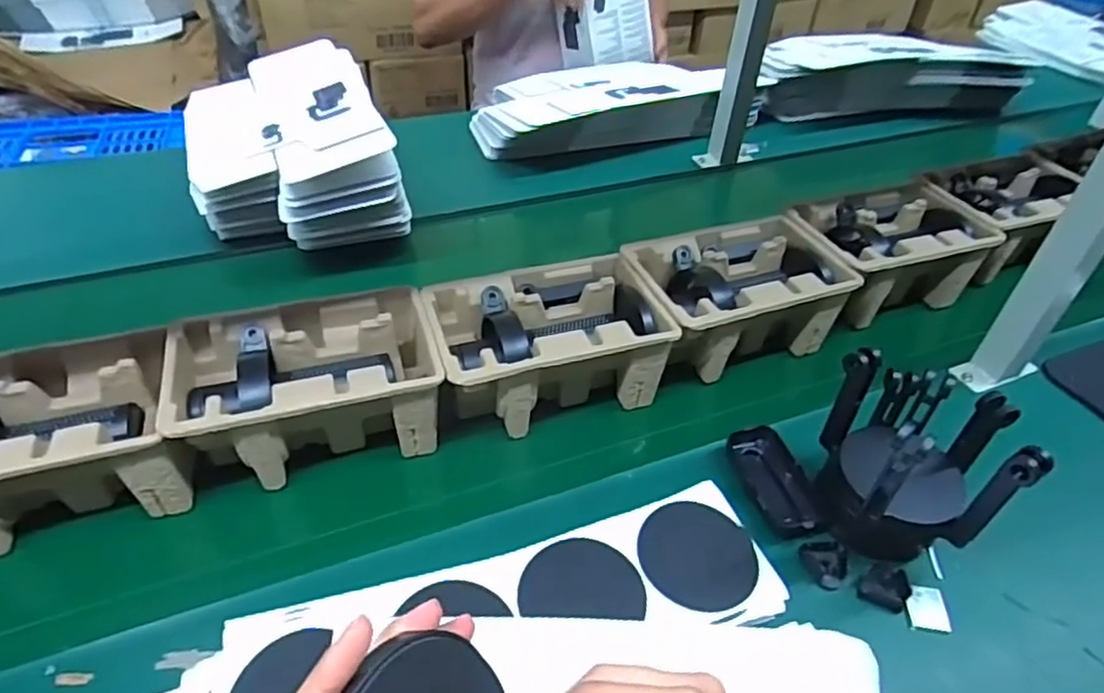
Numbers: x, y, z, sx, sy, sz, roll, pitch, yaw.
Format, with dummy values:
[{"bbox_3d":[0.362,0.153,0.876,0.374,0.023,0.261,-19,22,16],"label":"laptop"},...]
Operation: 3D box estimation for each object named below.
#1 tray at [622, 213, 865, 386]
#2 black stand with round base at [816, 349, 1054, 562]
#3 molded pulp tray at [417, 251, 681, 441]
[{"bbox_3d":[0.197,-0.051,0.748,0.227,0.101,0.150,-13,42,-18],"label":"tray"},{"bbox_3d":[0.299,0.090,0.549,0.116,0.152,0.138,5,39,2],"label":"black stand with round base"},{"bbox_3d":[-0.009,0.003,0.678,0.213,0.103,0.138,-11,41,-16],"label":"molded pulp tray"}]

